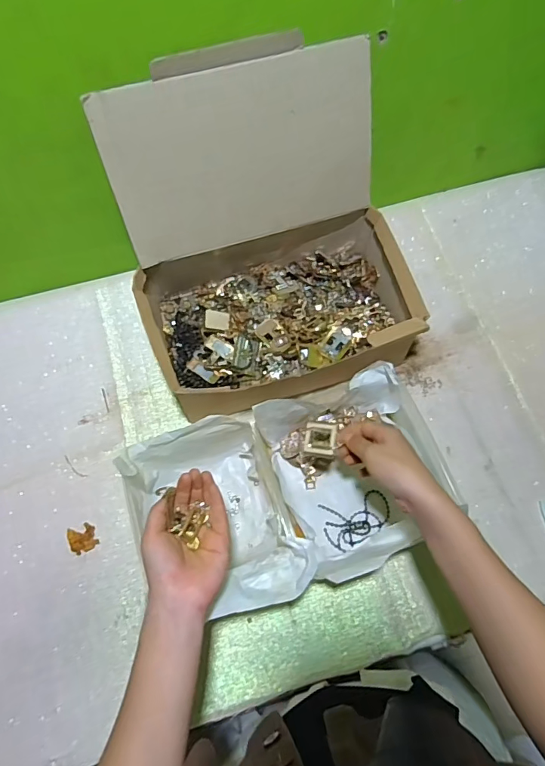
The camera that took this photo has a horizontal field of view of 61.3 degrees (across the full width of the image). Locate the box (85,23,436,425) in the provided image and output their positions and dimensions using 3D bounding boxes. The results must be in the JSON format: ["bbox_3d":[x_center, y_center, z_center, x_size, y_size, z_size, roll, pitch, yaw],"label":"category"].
[{"bbox_3d":[-0.002,-0.157,0.556,0.332,0.275,0.288,-14,69,-4],"label":"box"}]

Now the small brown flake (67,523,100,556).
[{"bbox_3d":[-0.234,0.192,0.568,0.032,0.004,0.034,-27,71,-9],"label":"small brown flake"}]

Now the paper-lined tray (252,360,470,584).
[{"bbox_3d":[0.102,0.101,0.552,0.197,0.096,0.204,-21,70,-7],"label":"paper-lined tray"}]

